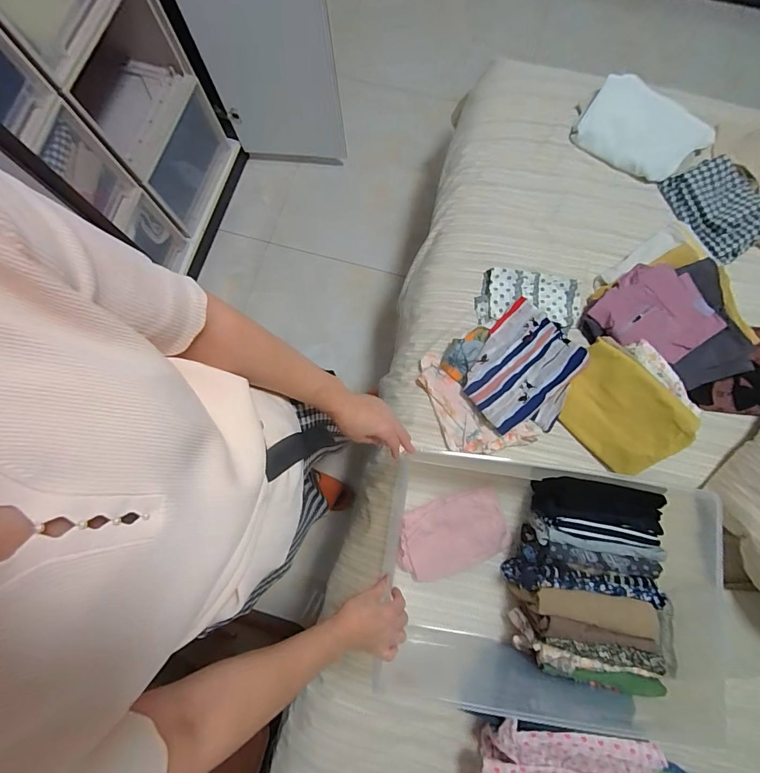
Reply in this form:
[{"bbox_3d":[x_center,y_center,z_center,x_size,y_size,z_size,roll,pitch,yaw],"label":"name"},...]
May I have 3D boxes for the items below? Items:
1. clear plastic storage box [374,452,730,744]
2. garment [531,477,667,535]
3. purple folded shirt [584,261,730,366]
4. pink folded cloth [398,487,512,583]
[{"bbox_3d":[0.308,0.391,0.744,0.594,0.189,0.457,7,80,1],"label":"clear plastic storage box"},{"bbox_3d":[0.412,0.227,0.799,0.219,0.135,0.077,7,80,1],"label":"garment"},{"bbox_3d":[0.600,-0.156,0.891,0.195,0.073,0.212,-34,81,-6],"label":"purple folded shirt"},{"bbox_3d":[0.150,0.311,0.847,0.236,0.032,0.149,-21,80,-4],"label":"pink folded cloth"}]

